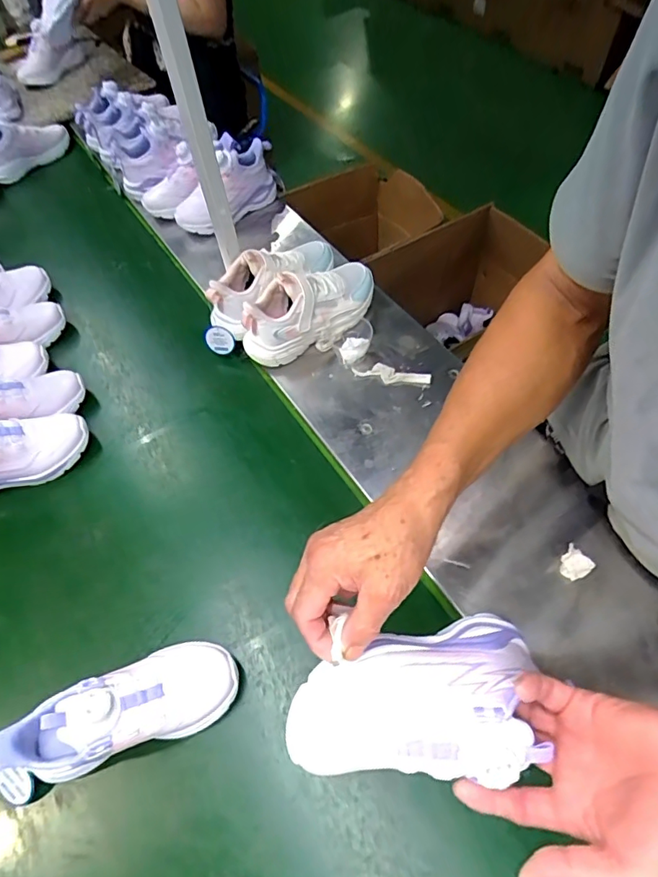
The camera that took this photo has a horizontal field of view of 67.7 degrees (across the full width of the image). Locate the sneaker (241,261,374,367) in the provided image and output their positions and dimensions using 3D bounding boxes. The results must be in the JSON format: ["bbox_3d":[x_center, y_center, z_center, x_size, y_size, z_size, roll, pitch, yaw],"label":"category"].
[{"bbox_3d":[-0.024,-0.192,0.733,0.223,0.116,0.086,-29,63,-13],"label":"sneaker"}]

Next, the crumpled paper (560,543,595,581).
[{"bbox_3d":[0.271,0.139,0.543,0.031,0.012,0.032,36,95,9],"label":"crumpled paper"}]

